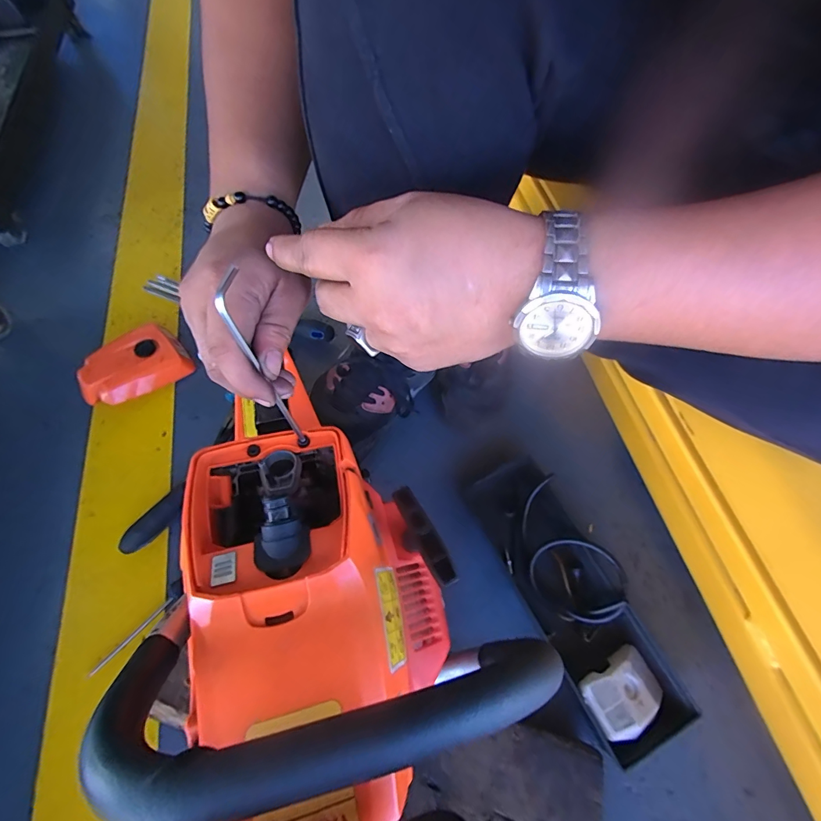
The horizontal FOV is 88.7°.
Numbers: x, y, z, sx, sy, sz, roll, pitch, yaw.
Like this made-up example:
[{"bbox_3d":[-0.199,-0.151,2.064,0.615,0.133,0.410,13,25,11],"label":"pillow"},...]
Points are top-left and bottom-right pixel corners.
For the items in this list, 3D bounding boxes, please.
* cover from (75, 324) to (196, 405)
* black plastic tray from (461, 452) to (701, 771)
[{"bbox_3d":[-0.375,-0.060,0.563,0.099,0.033,0.132,41,68,19],"label":"cover"},{"bbox_3d":[0.165,0.189,0.446,0.104,0.040,0.284,-24,67,-11],"label":"black plastic tray"}]

